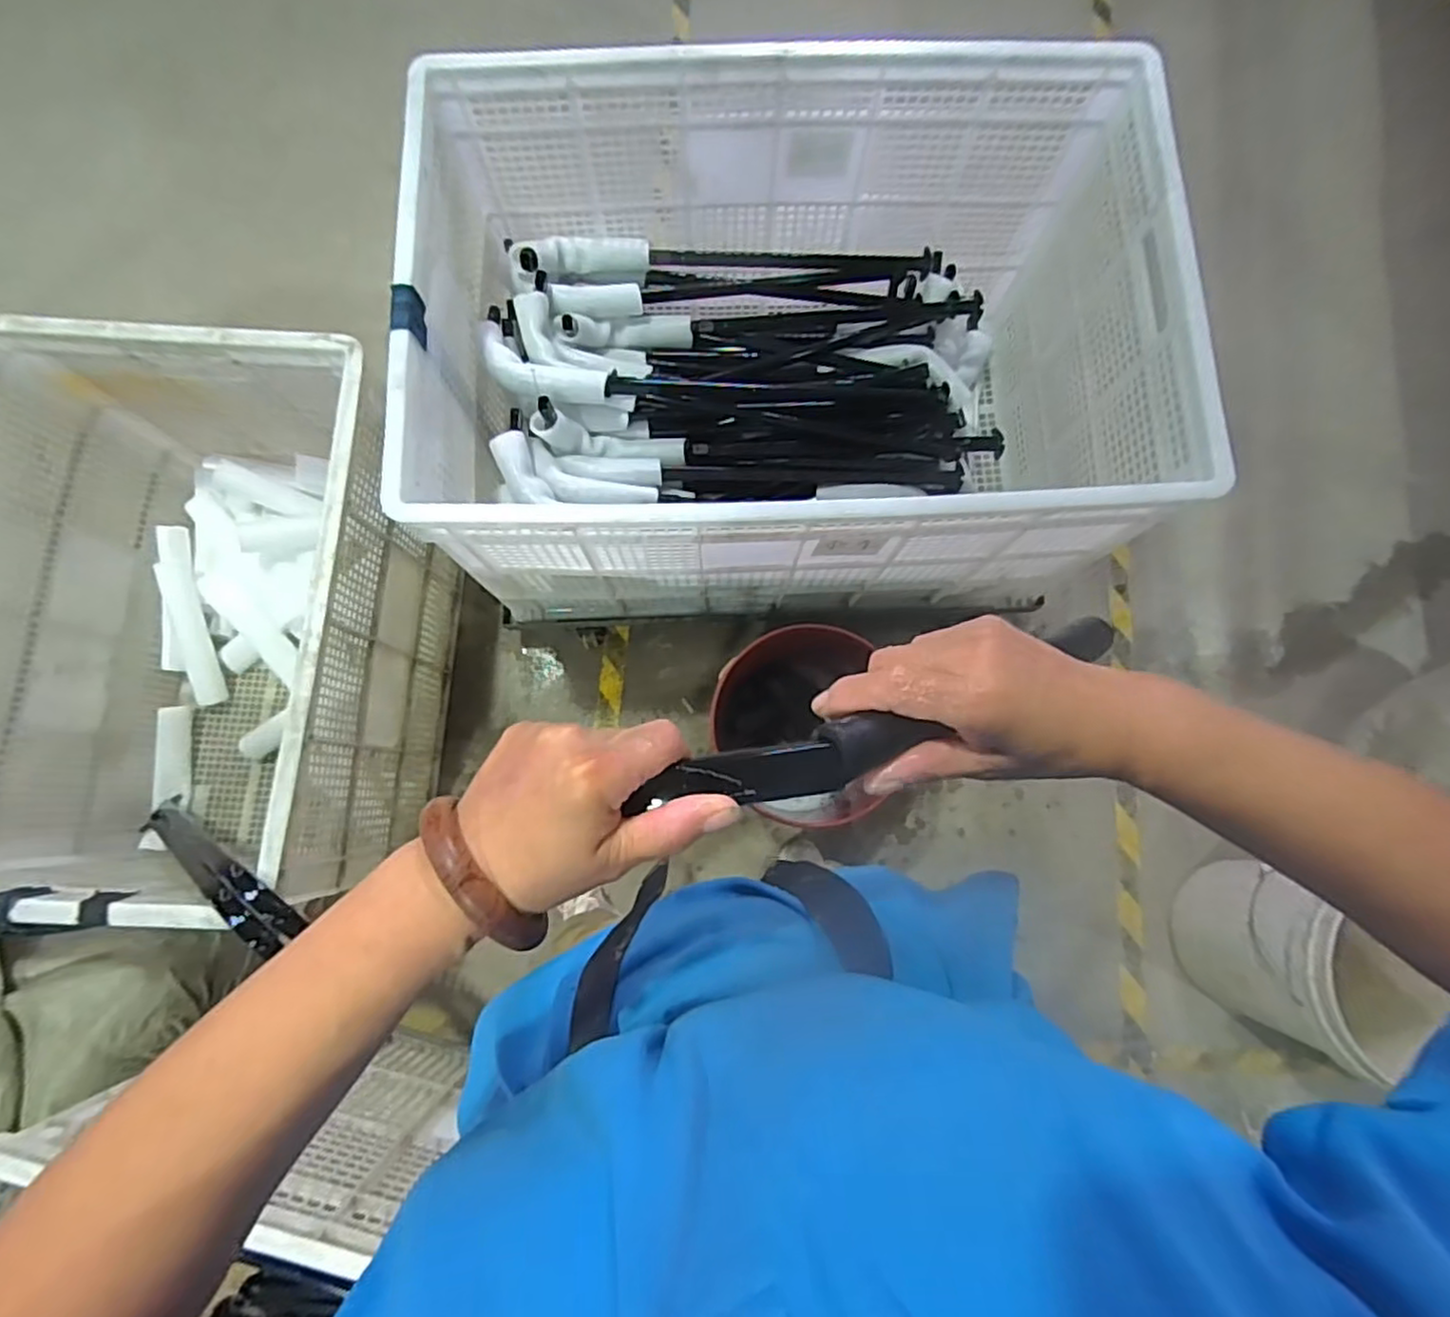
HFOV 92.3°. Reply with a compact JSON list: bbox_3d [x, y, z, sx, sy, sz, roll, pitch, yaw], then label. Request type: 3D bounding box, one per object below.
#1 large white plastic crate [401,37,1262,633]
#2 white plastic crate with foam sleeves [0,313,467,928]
[{"bbox_3d":[0.096,-0.465,1.152,1.013,0.519,0.681,-2,79,-1],"label":"large white plastic crate"},{"bbox_3d":[-0.820,-0.039,1.165,0.577,0.530,0.809,2,79,0],"label":"white plastic crate with foam sleeves"}]

